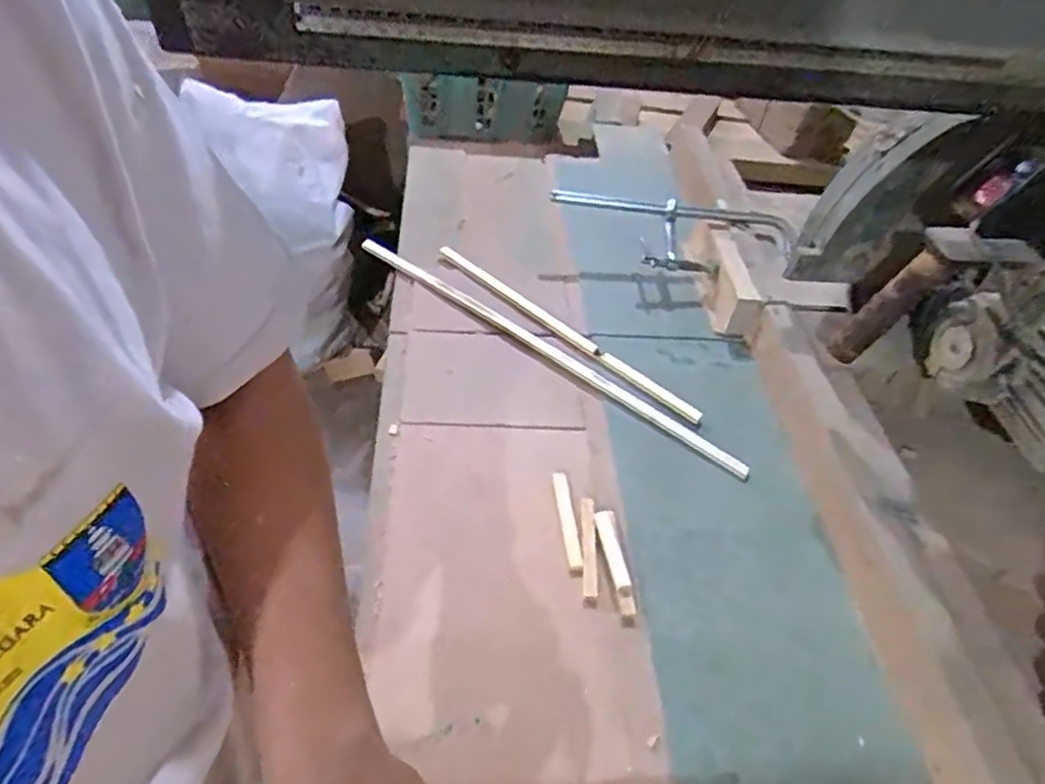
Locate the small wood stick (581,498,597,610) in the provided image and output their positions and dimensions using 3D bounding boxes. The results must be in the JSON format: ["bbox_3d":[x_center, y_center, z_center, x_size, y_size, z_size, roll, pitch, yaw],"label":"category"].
[{"bbox_3d":[0.063,0.152,0.624,0.013,0.007,0.110,5,47,-4],"label":"small wood stick"}]

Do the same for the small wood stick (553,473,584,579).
[{"bbox_3d":[0.046,0.128,0.644,0.013,0.007,0.111,-1,48,-10],"label":"small wood stick"}]

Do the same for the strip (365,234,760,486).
[{"bbox_3d":[0.013,-0.063,0.815,0.596,0.010,0.026,33,52,21],"label":"strip"}]

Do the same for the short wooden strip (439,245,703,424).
[{"bbox_3d":[0.045,-0.087,0.843,0.440,0.006,0.022,36,57,24],"label":"short wooden strip"}]

